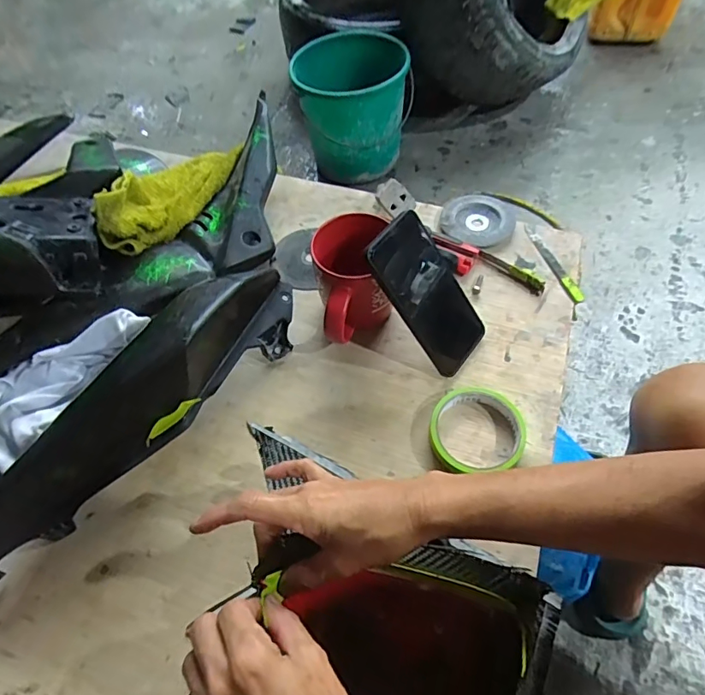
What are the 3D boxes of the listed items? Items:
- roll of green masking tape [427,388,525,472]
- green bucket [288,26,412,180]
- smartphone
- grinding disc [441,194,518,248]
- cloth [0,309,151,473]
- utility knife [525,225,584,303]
[{"bbox_3d":[0.120,0.079,0.463,0.089,0.019,0.082,-1,57,2],"label":"roll of green masking tape"},{"bbox_3d":[0.003,-0.600,1.209,0.255,0.262,0.264,-2,60,4],"label":"green bucket"},{"bbox_3d":[0.081,-0.055,0.487,0.076,0.163,0.015,-46,24,-23],"label":"smartphone"},{"bbox_3d":[0.164,-0.166,0.627,0.091,0.017,0.099,-1,57,2],"label":"grinding disc"},{"bbox_3d":[-0.298,0.027,0.495,0.182,0.045,0.087,-40,64,-17],"label":"cloth"},{"bbox_3d":[0.248,-0.107,0.591,0.016,0.007,0.128,-14,58,-6],"label":"utility knife"}]

